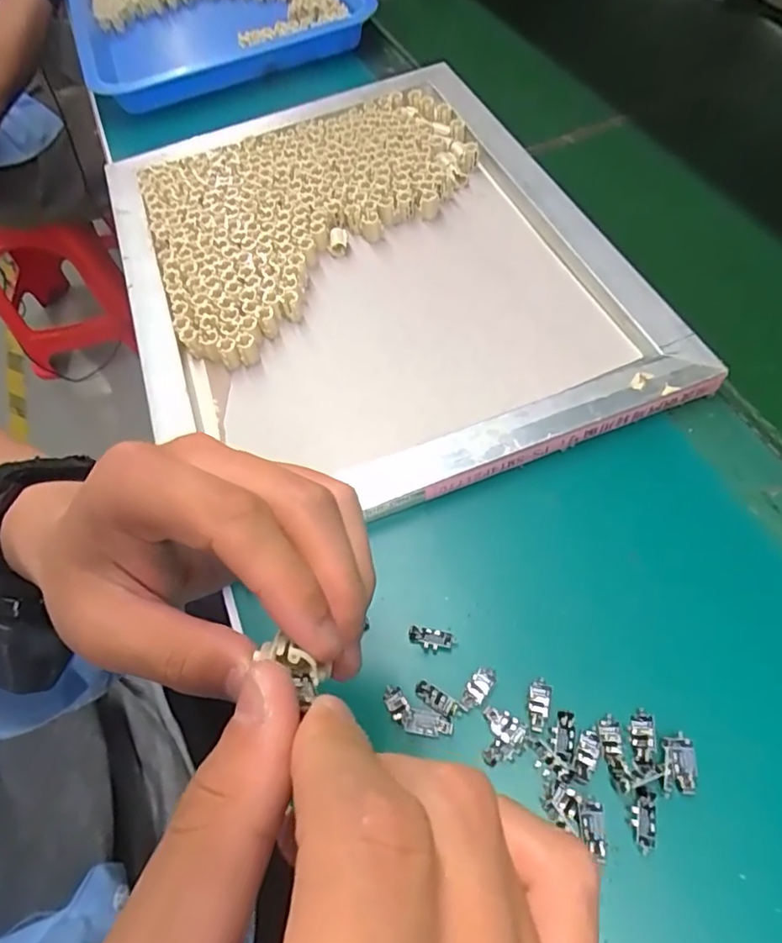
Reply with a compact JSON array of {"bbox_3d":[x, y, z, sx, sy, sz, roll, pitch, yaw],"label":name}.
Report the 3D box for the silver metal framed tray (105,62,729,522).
[{"bbox_3d":[-0.034,-0.181,0.489,0.363,0.061,0.480,-20,59,-6],"label":"silver metal framed tray"}]

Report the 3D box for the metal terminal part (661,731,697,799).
[{"bbox_3d":[0.138,0.141,0.275,0.016,0.007,0.027,6,60,9],"label":"metal terminal part"}]

